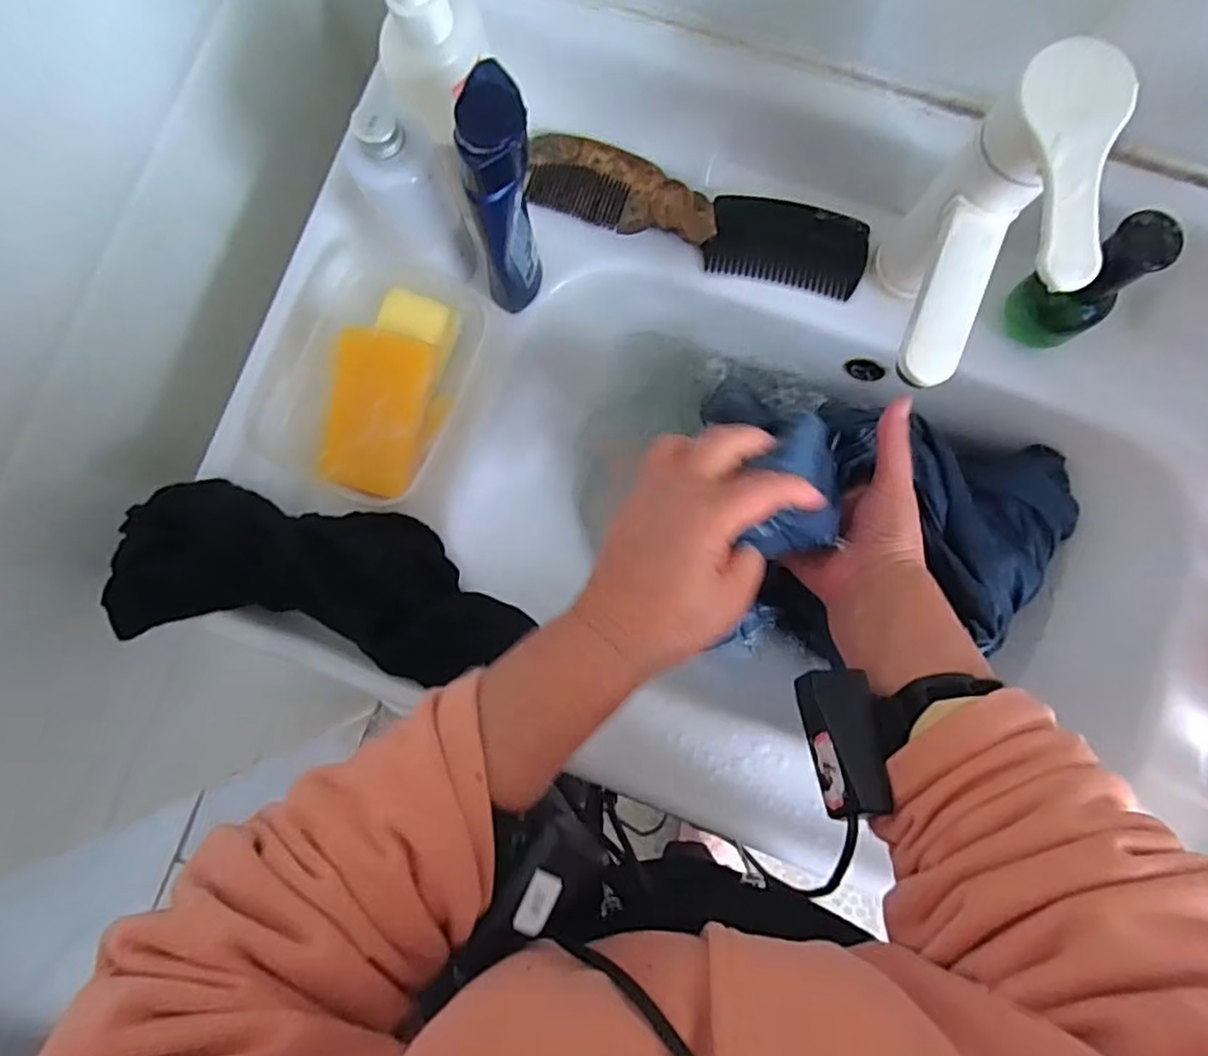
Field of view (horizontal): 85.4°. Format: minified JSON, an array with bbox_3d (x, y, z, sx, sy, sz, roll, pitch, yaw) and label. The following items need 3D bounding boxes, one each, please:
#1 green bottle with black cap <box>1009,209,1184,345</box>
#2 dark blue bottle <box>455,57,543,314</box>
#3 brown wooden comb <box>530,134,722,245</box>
[{"bbox_3d":[0.298,-0.148,0.401,0.045,0.098,0.043,-17,84,0],"label":"green bottle with black cap"},{"bbox_3d":[-0.058,-0.187,0.385,0.045,0.157,0.049,-14,84,0],"label":"dark blue bottle"},{"bbox_3d":[0.012,-0.242,0.469,0.141,0.013,0.053,20,85,4],"label":"brown wooden comb"}]

